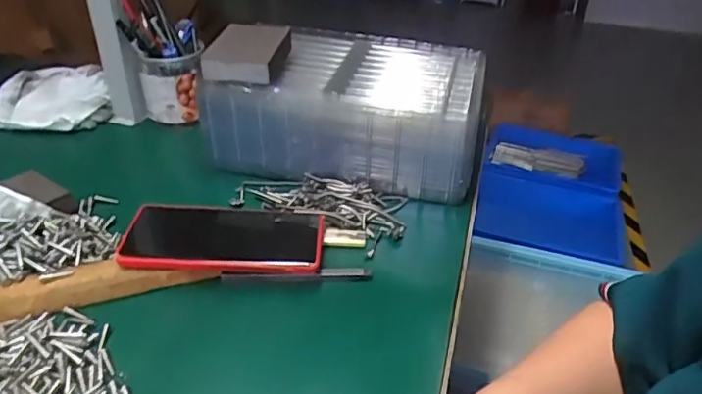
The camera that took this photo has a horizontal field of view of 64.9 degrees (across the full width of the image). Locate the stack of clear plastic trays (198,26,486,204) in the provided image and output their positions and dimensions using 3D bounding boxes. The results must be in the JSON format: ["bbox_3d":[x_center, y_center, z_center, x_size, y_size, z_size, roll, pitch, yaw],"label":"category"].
[{"bbox_3d":[0.000,-0.099,0.633,0.287,0.120,0.168,10,35,6],"label":"stack of clear plastic trays"}]

